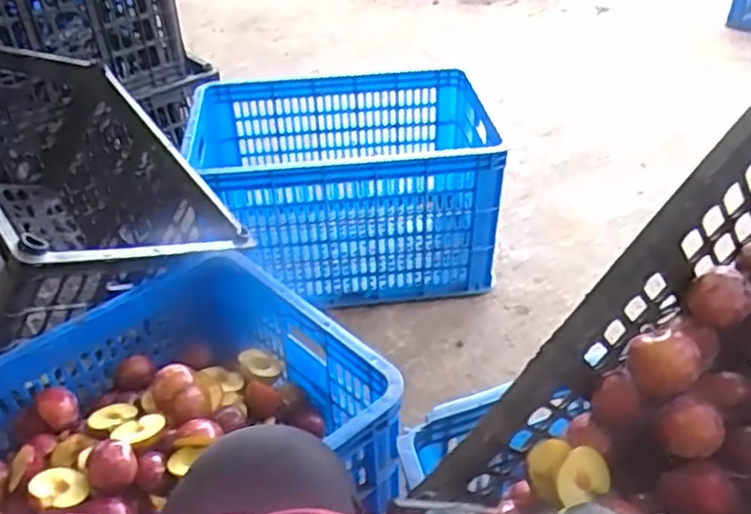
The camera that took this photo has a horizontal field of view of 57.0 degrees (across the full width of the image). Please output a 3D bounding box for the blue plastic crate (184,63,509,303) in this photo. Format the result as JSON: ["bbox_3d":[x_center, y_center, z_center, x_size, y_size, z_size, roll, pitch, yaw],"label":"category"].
[{"bbox_3d":[-0.055,-0.138,1.324,0.550,0.307,0.350,-7,39,-1],"label":"blue plastic crate"}]

